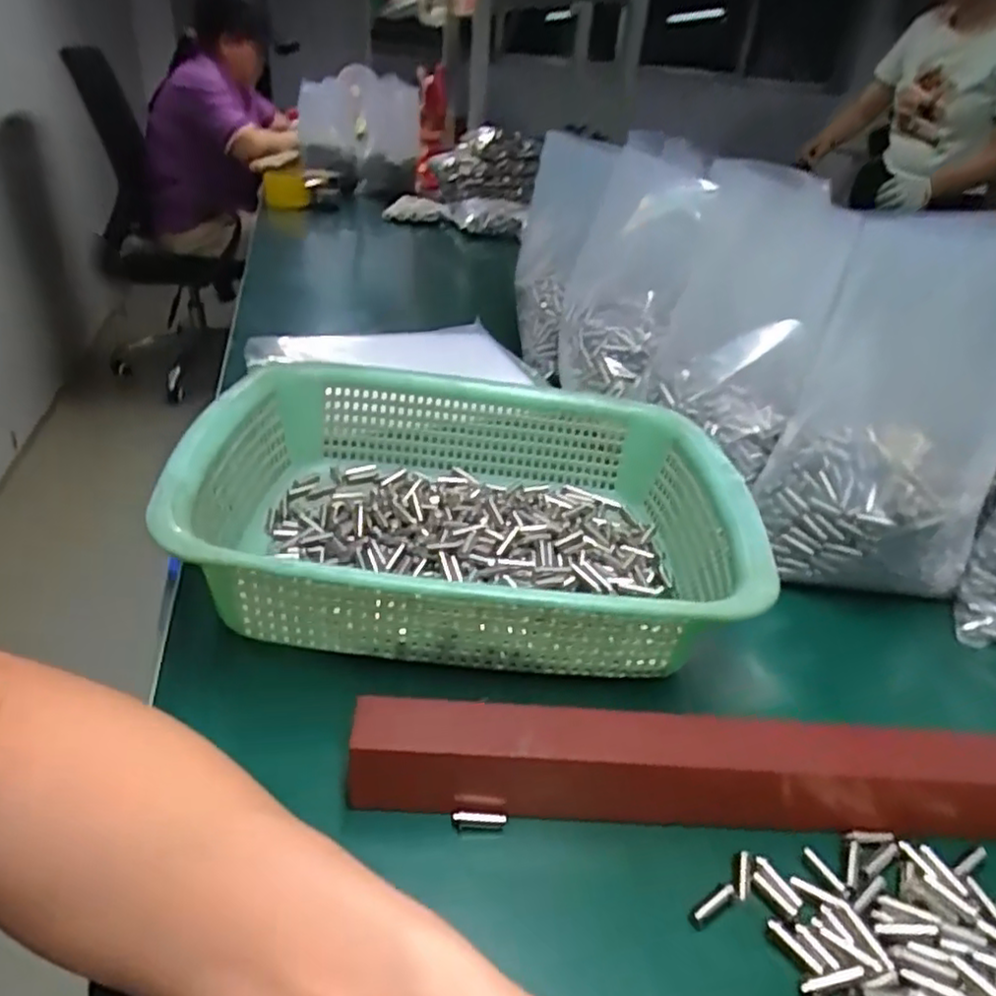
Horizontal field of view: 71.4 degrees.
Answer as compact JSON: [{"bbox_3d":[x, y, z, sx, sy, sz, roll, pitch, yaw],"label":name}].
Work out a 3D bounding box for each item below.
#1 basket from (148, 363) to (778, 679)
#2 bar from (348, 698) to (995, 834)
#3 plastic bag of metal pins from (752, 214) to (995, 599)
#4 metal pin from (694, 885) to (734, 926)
[{"bbox_3d":[-0.012,0.006,0.398,0.289,0.074,0.220,4,32,-2],"label":"basket"},{"bbox_3d":[0.135,0.115,0.288,0.383,0.035,0.032,3,32,-3],"label":"bar"},{"bbox_3d":[0.248,-0.050,0.424,0.123,0.194,0.126,21,35,23],"label":"plastic bag of metal pins"},{"bbox_3d":[0.082,0.153,0.260,0.020,0.005,0.005,-17,38,-32],"label":"metal pin"}]

